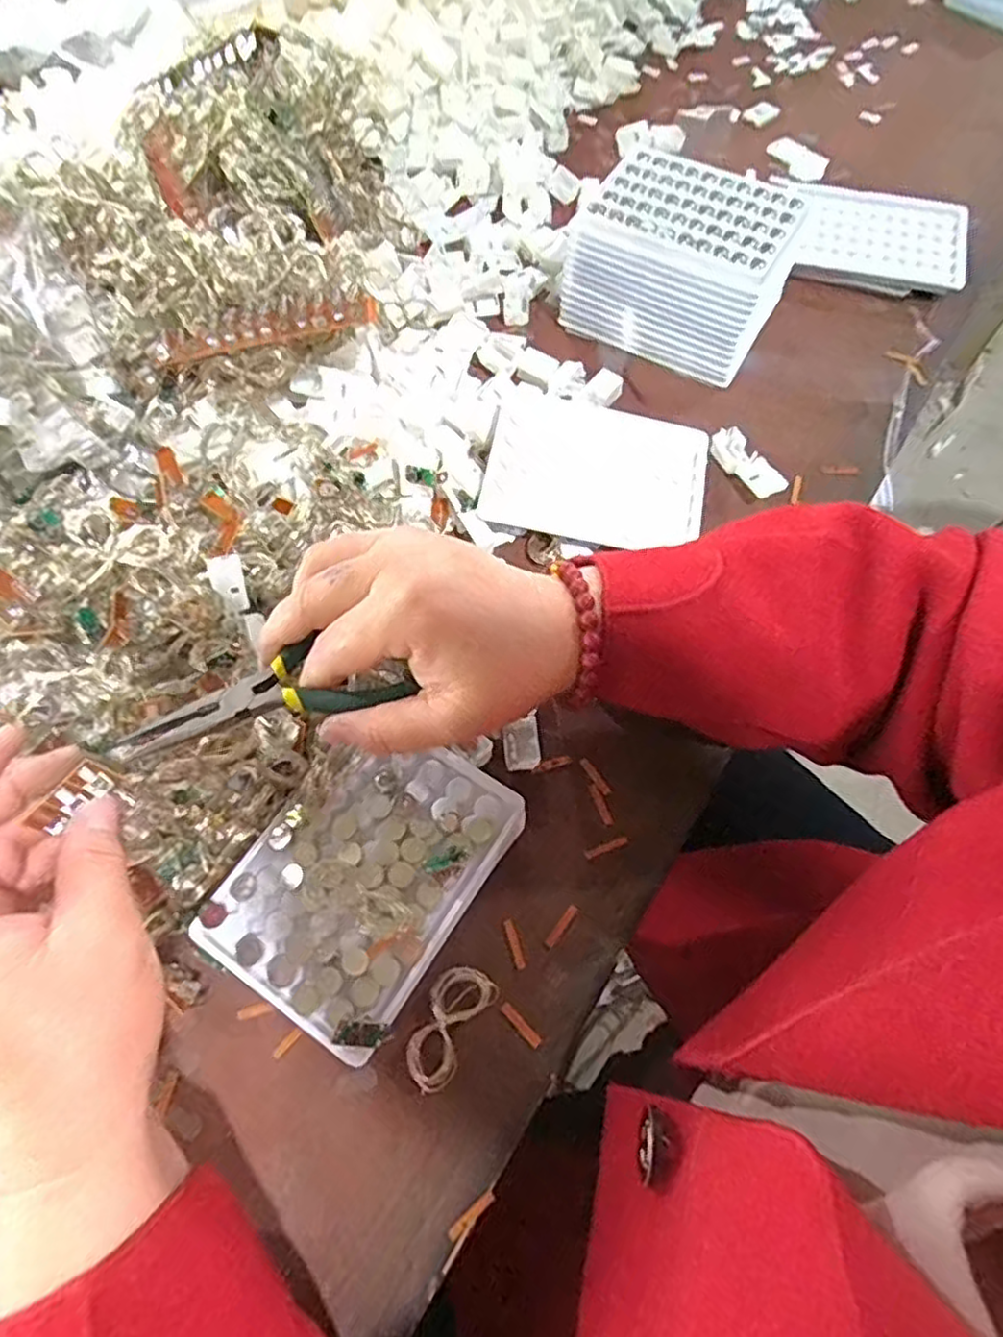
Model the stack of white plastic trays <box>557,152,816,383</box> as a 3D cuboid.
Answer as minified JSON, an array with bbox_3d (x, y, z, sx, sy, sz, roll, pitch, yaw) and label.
[{"bbox_3d":[0.118,-0.263,0.455,0.137,0.070,0.091,26,69,12],"label":"stack of white plastic trays"}]

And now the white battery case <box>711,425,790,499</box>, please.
[{"bbox_3d":[0.153,-0.126,0.428,0.018,0.017,0.056,-30,68,-12],"label":"white battery case"}]

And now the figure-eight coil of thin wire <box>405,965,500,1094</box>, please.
[{"bbox_3d":[-0.024,0.158,0.305,0.026,0.005,0.051,29,69,13],"label":"figure-eight coil of thin wire"}]

